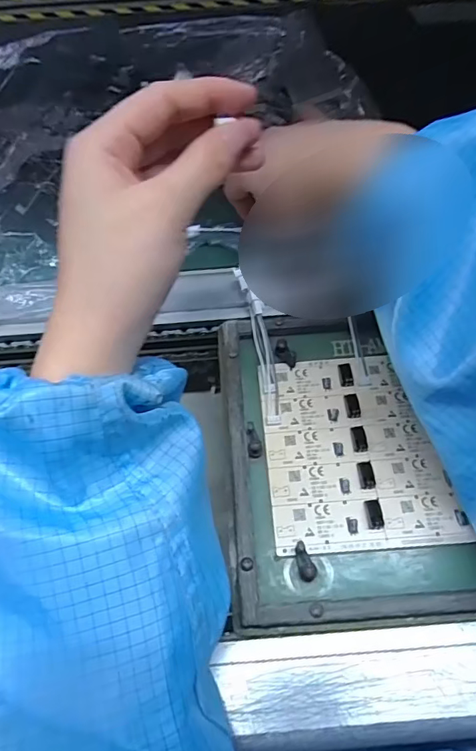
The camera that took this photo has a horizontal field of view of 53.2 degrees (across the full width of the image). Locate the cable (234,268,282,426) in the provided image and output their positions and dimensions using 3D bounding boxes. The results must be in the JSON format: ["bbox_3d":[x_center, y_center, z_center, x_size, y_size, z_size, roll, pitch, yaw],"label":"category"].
[{"bbox_3d":[0.016,-0.023,0.336,0.013,0.010,0.117,-10,74,-5],"label":"cable"}]

